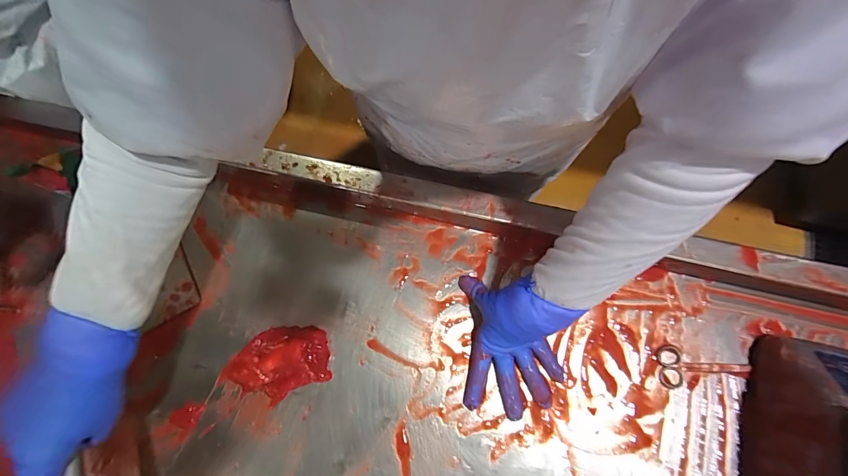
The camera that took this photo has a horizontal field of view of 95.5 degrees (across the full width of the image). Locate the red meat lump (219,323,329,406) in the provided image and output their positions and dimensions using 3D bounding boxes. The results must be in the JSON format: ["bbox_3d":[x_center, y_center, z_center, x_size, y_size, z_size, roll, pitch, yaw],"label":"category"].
[{"bbox_3d":[-0.190,0.160,0.489,0.135,0.037,0.088,-25,74,-5],"label":"red meat lump"}]

